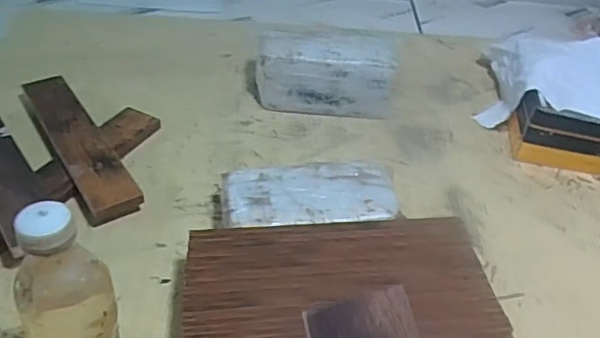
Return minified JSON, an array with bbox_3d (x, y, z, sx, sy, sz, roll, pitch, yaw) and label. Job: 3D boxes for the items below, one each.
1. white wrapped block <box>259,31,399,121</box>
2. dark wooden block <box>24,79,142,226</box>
[{"bbox_3d":[0.039,-0.150,0.895,0.216,0.105,0.107,1,41,-5],"label":"white wrapped block"},{"bbox_3d":[-0.300,-0.041,0.764,0.068,0.023,0.302,-23,48,-29],"label":"dark wooden block"}]

